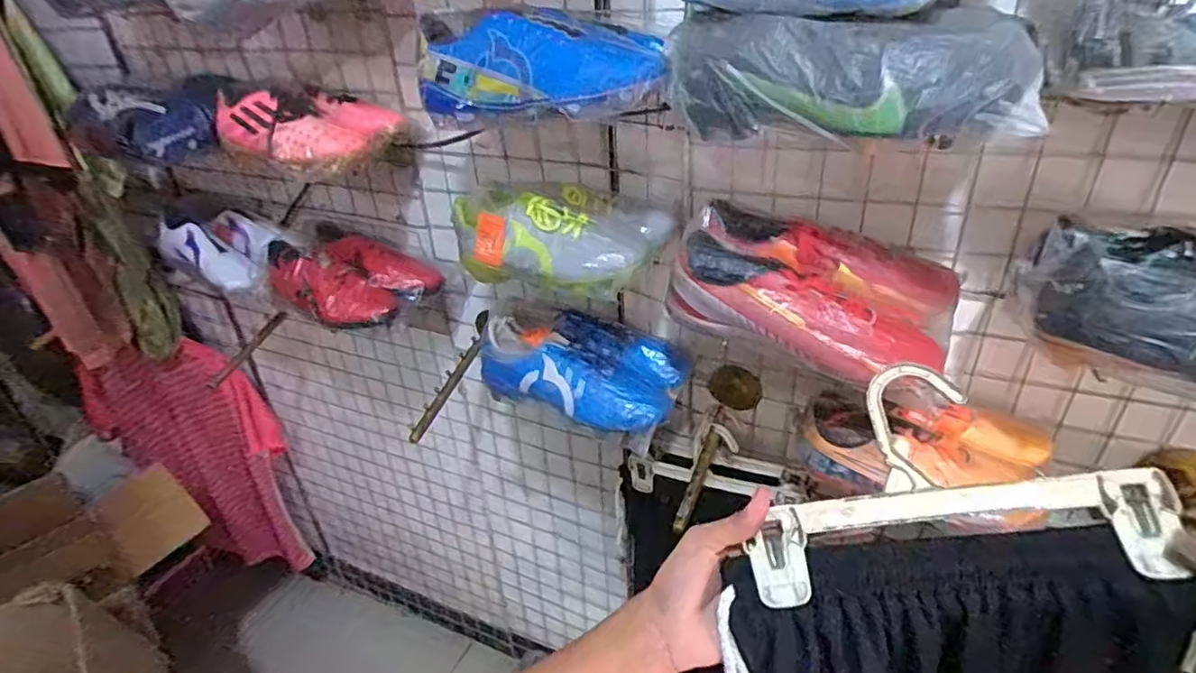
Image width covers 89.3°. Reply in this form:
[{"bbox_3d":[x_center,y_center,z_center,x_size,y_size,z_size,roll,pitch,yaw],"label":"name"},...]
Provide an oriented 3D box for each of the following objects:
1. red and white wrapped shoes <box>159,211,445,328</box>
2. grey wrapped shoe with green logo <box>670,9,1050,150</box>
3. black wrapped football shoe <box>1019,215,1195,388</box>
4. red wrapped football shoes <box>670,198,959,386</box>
[{"bbox_3d":[-0.517,-0.124,0.984,0.566,0.087,0.136,13,36,25],"label":"red and white wrapped shoes"},{"bbox_3d":[0.193,-0.213,0.495,0.279,0.086,0.096,14,36,26],"label":"grey wrapped shoe with green logo"},{"bbox_3d":[0.495,-0.019,0.484,0.256,0.085,0.109,20,39,34],"label":"black wrapped football shoe"},{"bbox_3d":[0.219,-0.062,0.613,0.252,0.090,0.183,21,40,34],"label":"red wrapped football shoes"}]

